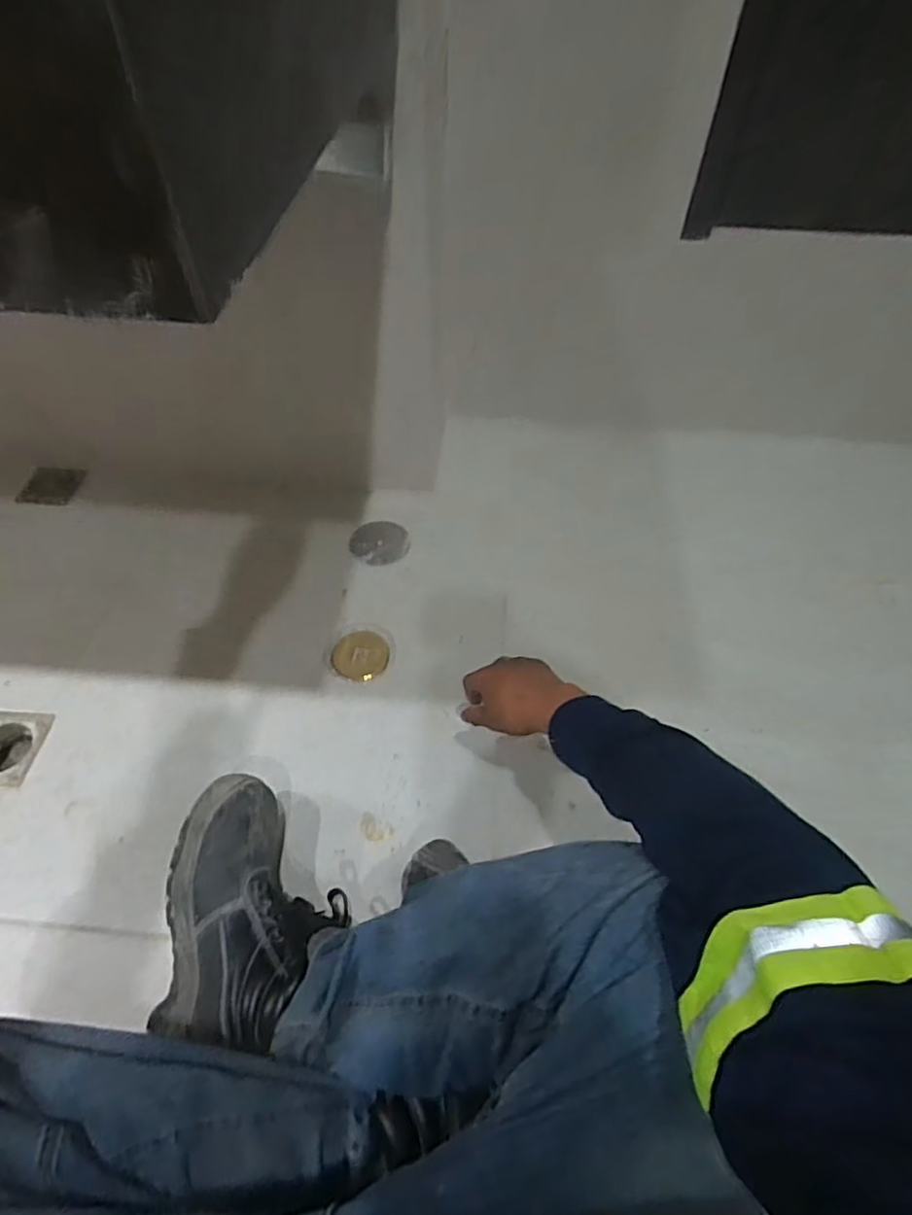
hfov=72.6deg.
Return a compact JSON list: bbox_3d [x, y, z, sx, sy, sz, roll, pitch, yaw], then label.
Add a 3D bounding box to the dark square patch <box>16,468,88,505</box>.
[{"bbox_3d":[-0.736,-0.220,1.126,0.107,0.010,0.101,4,52,3],"label":"dark square patch"}]

